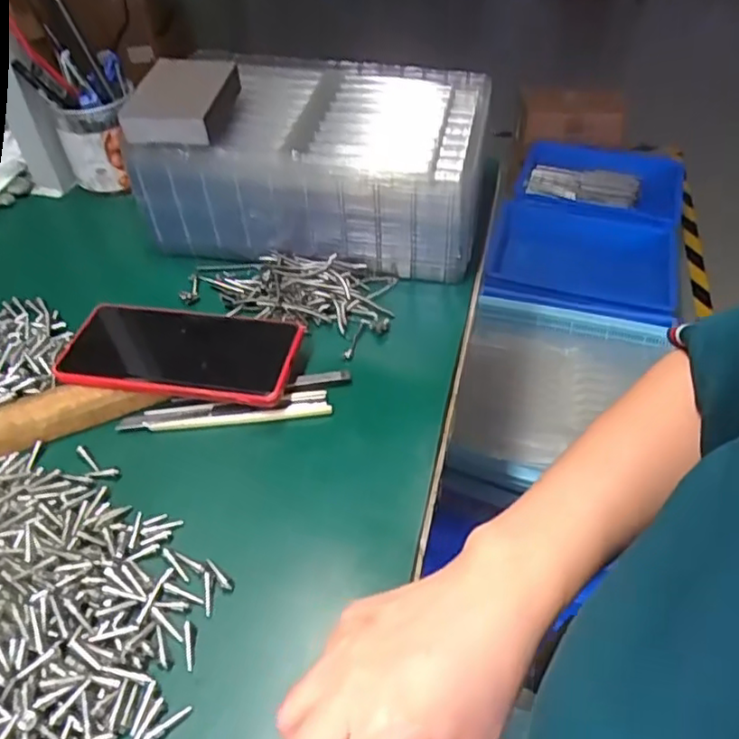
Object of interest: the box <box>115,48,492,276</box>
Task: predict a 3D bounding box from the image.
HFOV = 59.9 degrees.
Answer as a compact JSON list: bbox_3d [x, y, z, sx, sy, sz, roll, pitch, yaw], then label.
[{"bbox_3d":[-0.043,-0.181,0.564,0.272,0.116,0.169,5,46,6],"label":"box"}]

